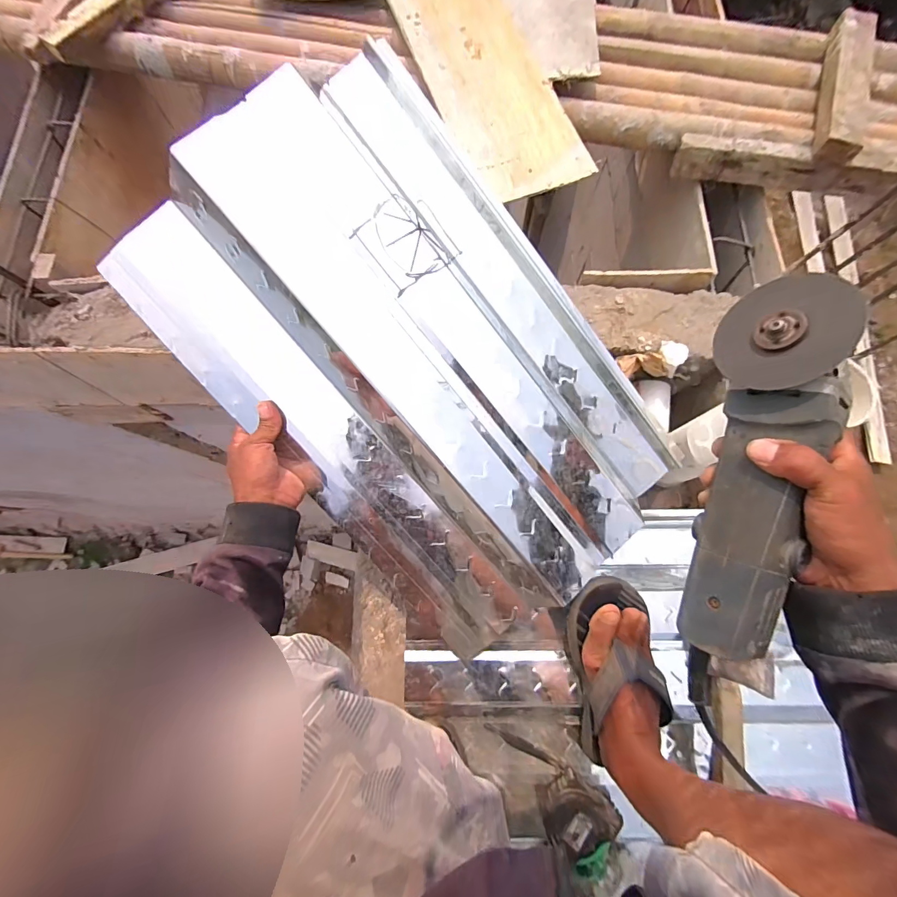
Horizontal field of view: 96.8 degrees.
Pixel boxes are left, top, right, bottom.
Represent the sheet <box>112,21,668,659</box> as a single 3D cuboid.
[{"bbox_3d":[-0.018,-0.080,0.442,0.375,0.059,0.585,-41,100,-3],"label":"sheet"}]

